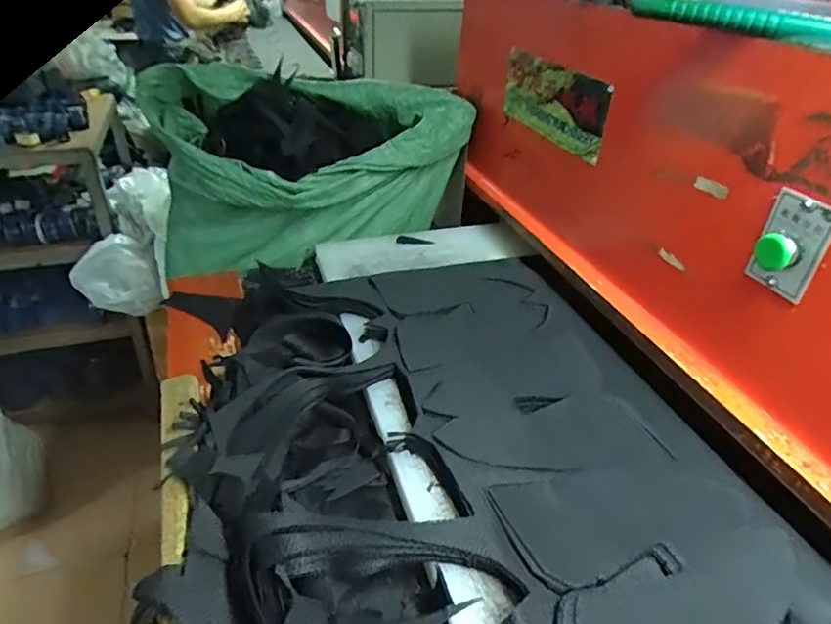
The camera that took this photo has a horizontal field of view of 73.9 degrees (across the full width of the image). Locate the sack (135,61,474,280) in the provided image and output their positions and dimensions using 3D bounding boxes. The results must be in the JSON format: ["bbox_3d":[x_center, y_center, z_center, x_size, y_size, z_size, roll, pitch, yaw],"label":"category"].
[{"bbox_3d":[-0.185,-0.247,1.036,0.563,0.379,0.243,-8,38,-16],"label":"sack"}]

